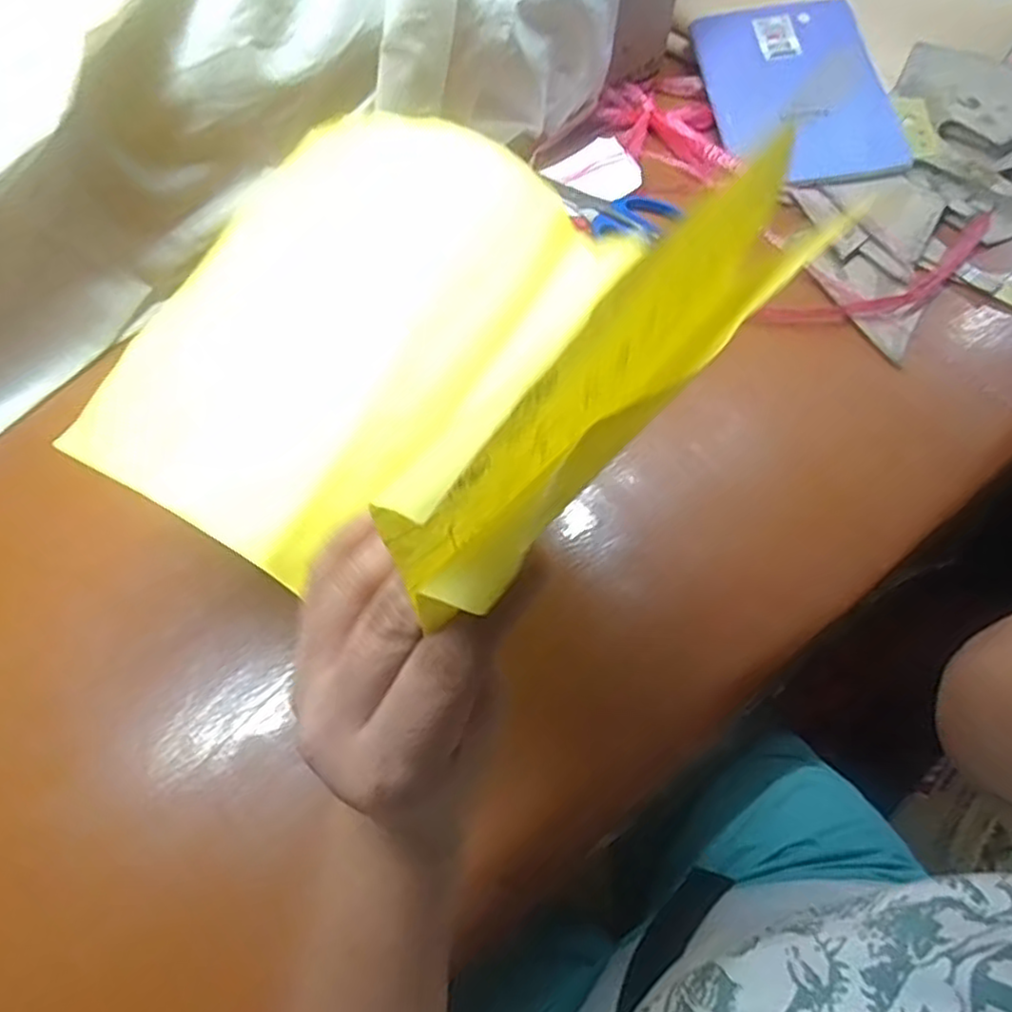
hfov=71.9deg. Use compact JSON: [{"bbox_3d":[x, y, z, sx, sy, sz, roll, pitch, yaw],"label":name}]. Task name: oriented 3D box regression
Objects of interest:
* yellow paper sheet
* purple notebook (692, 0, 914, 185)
[{"bbox_3d":[-0.045,-0.081,0.261,0.214,0.126,0.211,32,70,10],"label":"yellow paper sheet"},{"bbox_3d":[0.257,-0.367,0.616,0.139,0.016,0.195,-16,77,5],"label":"purple notebook"}]

